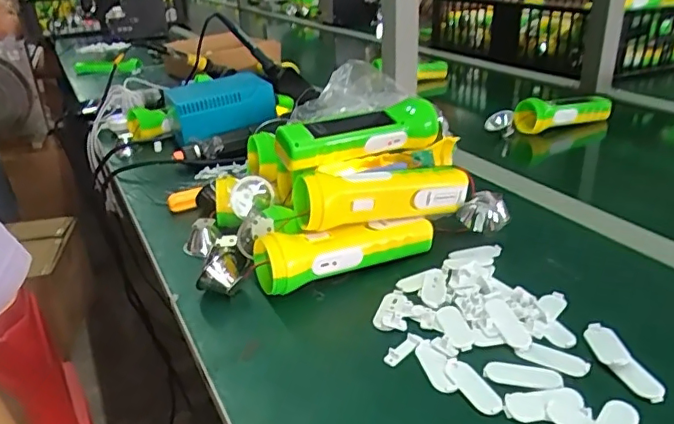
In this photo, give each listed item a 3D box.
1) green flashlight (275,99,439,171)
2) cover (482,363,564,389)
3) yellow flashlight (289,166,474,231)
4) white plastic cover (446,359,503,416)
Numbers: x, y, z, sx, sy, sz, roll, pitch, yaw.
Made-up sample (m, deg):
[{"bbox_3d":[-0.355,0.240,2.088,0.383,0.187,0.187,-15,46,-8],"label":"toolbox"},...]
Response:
[{"bbox_3d":[0.024,-0.075,0.537,0.163,0.039,0.039,-16,29,-25],"label":"green flashlight"},{"bbox_3d":[0.125,0.110,0.374,0.050,0.004,0.019,6,28,18],"label":"cover"},{"bbox_3d":[0.044,-0.017,0.504,0.163,0.047,0.044,-9,27,-12],"label":"yellow flashlight"},{"bbox_3d":[0.091,0.115,0.369,0.021,0.004,0.050,-16,29,-24],"label":"white plastic cover"}]

